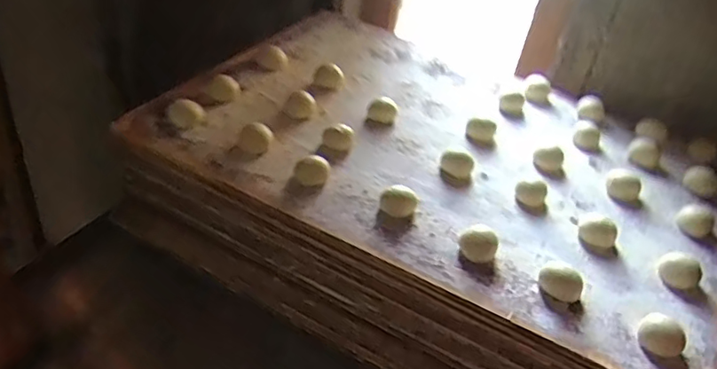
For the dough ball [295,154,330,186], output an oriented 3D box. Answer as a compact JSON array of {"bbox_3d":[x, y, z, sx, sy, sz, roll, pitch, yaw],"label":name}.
[{"bbox_3d":[-0.044,-0.014,0.553,0.032,0.016,0.026,6,39,-4],"label":"dough ball"}]

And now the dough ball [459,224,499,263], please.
[{"bbox_3d":[0.104,0.051,0.504,0.032,0.018,0.028,19,40,12],"label":"dough ball"}]

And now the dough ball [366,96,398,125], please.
[{"bbox_3d":[0.028,-0.087,0.669,0.033,0.022,0.027,9,39,0],"label":"dough ball"}]

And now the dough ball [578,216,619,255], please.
[{"bbox_3d":[0.225,0.046,0.545,0.035,0.017,0.036,6,39,-5],"label":"dough ball"}]

